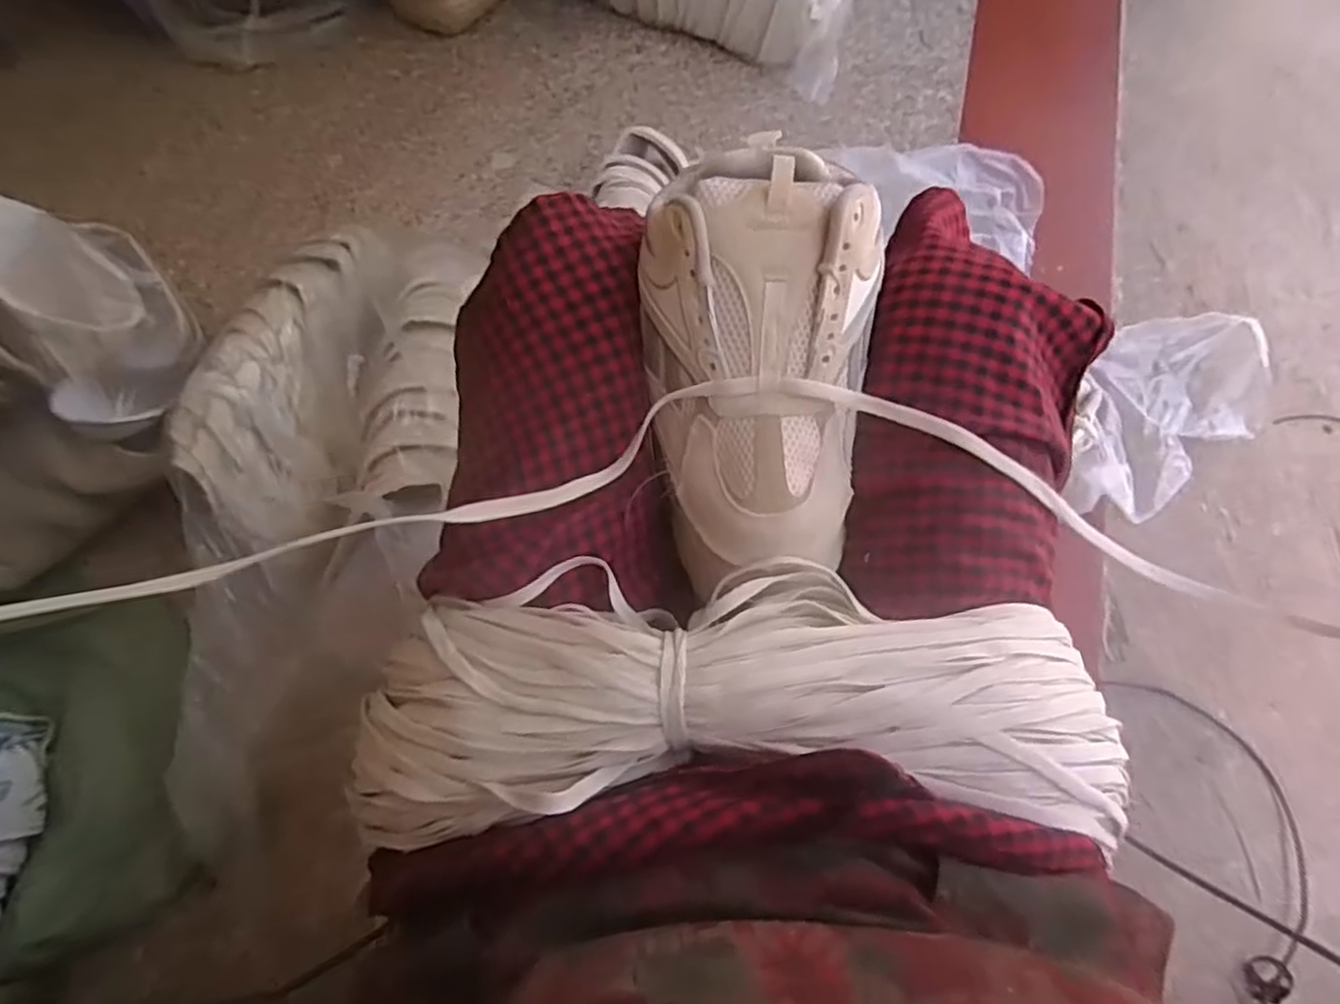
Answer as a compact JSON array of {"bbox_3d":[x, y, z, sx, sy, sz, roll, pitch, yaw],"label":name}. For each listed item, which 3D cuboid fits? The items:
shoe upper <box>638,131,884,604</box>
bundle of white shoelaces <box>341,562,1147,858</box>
[{"bbox_3d":[0.047,-0.071,0.356,0.119,0.091,0.209,-1,68,3],"label":"shoe upper"},{"bbox_3d":[0.029,0.094,0.330,0.363,0.045,0.123,-2,68,2],"label":"bundle of white shoelaces"}]

